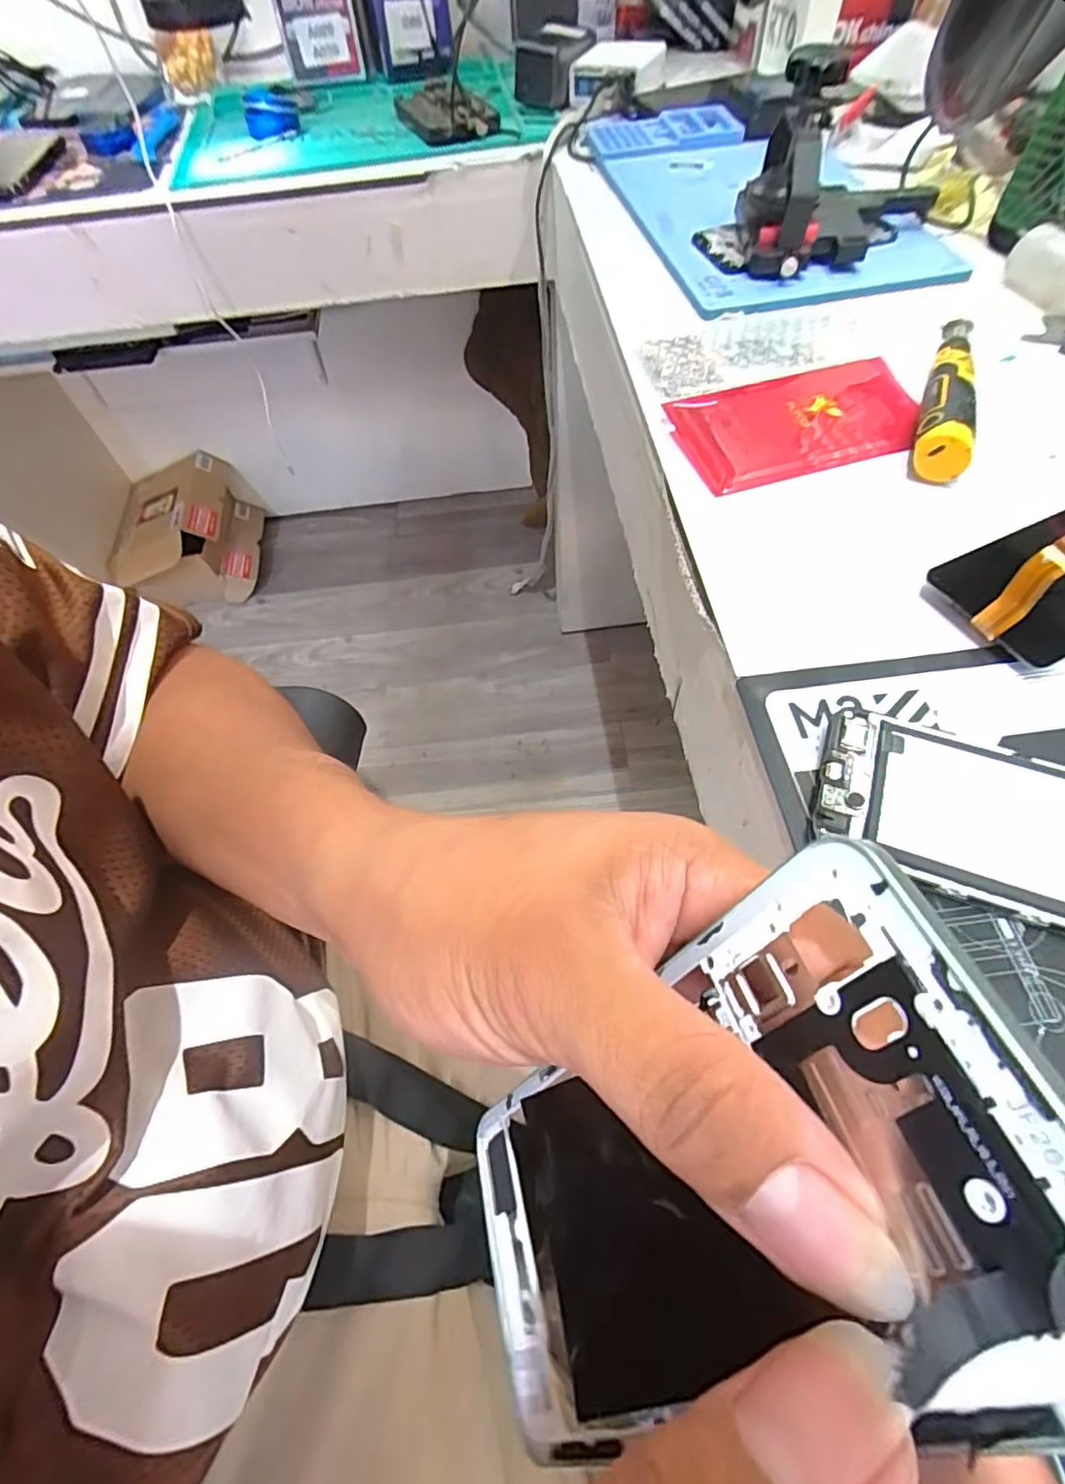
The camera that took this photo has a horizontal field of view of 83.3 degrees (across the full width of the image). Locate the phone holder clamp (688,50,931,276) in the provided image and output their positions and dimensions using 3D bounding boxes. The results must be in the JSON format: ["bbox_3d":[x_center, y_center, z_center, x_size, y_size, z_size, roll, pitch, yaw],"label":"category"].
[{"bbox_3d":[0.231,-0.460,0.473,0.162,0.112,0.124,-35,63,-16],"label":"phone holder clamp"}]

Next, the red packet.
[{"bbox_3d":[0.174,-0.209,0.390,0.164,0.015,0.095,-15,60,-5],"label":"red packet"}]

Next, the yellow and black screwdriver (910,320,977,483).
[{"bbox_3d":[0.263,-0.227,0.381,0.029,0.030,0.165,17,62,13],"label":"yellow and black screwdriver"}]

